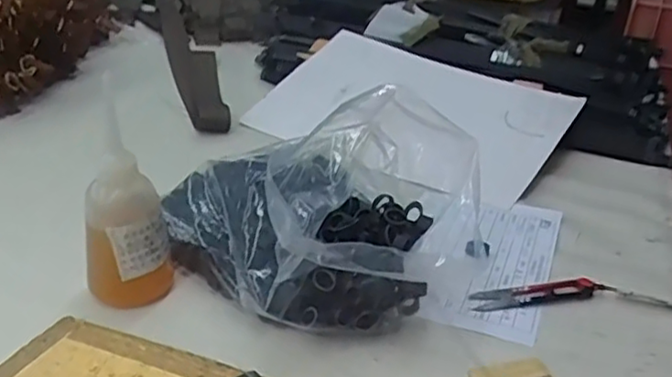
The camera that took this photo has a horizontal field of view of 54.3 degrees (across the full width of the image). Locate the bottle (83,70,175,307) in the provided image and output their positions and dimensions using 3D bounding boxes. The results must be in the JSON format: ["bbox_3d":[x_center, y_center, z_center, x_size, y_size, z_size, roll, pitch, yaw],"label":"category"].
[{"bbox_3d":[-0.163,0.012,0.496,0.061,0.163,0.059,-6,31,-19],"label":"bottle"}]

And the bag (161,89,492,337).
[{"bbox_3d":[-0.020,0.002,0.530,0.184,0.137,0.240,-18,36,-36],"label":"bag"}]

